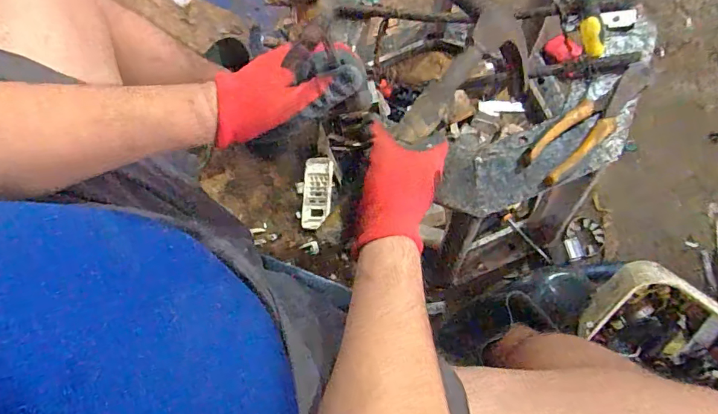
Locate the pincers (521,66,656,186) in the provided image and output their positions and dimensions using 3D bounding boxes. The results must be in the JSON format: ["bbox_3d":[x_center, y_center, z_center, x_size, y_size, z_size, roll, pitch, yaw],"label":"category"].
[{"bbox_3d":[0.255,-0.096,0.484,0.175,0.020,0.045,-42,78,-6],"label":"pincers"}]

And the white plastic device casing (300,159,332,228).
[{"bbox_3d":[-0.078,-0.026,0.834,0.056,0.008,0.132,1,86,15],"label":"white plastic device casing"}]

